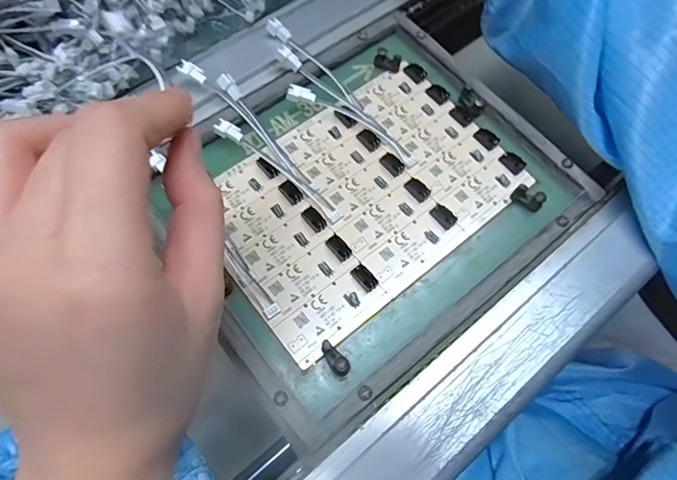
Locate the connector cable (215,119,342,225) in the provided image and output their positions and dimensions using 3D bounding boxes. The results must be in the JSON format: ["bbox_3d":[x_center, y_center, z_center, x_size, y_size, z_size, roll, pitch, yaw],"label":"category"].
[{"bbox_3d":[-0.038,-0.045,0.285,0.097,0.005,0.012,38,54,3],"label":"connector cable"}]

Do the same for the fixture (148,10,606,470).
[{"bbox_3d":[0.016,-0.029,0.283,0.236,0.019,0.200,-38,73,-14],"label":"fixture"}]

